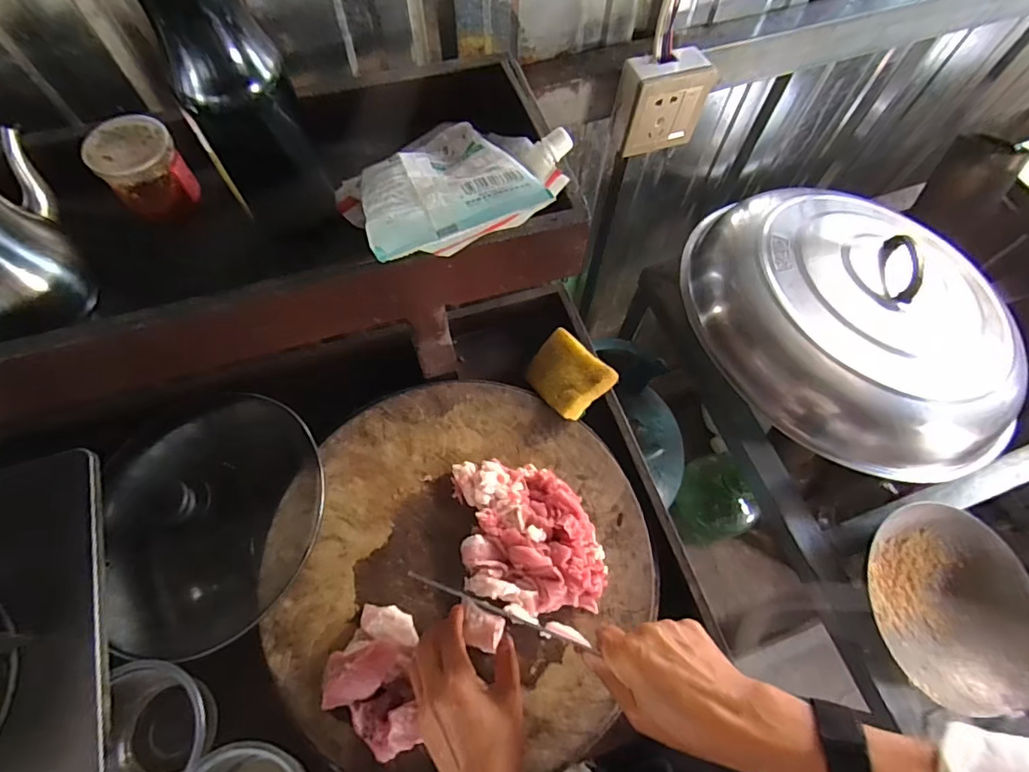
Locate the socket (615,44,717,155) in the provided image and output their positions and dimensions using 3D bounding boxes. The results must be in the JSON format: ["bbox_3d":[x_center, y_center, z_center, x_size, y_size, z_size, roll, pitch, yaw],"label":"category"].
[{"bbox_3d":[0.156,-0.303,0.566,0.091,0.088,0.045,-17,67,-10],"label":"socket"}]

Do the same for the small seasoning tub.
[{"bbox_3d":[-0.279,-0.164,0.400,0.057,0.054,0.053,-32,71,-15],"label":"small seasoning tub"}]

